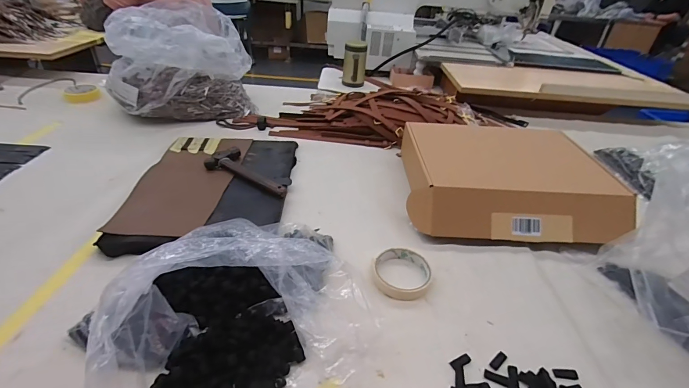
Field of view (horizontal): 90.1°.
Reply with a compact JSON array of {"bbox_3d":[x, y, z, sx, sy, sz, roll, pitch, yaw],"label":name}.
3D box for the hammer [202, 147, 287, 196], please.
[{"bbox_3d":[-0.179,-0.044,0.670,0.187,0.022,0.069,23,38,22],"label":"hammer"}]

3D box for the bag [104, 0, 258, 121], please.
[{"bbox_3d":[-0.413,-0.344,0.898,0.308,0.234,0.225,-6,37,-17],"label":"bag"}]

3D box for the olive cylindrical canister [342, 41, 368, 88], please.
[{"bbox_3d":[0.038,-0.476,1.268,0.083,0.160,0.077,4,35,-1],"label":"olive cylindrical canister"}]

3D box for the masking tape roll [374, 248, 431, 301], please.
[{"bbox_3d":[0.084,0.116,0.506,0.084,0.021,0.080,4,35,-3],"label":"masking tape roll"}]

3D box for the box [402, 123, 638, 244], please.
[{"bbox_3d":[0.304,-0.025,0.673,0.372,0.092,0.290,5,35,-2],"label":"box"}]

